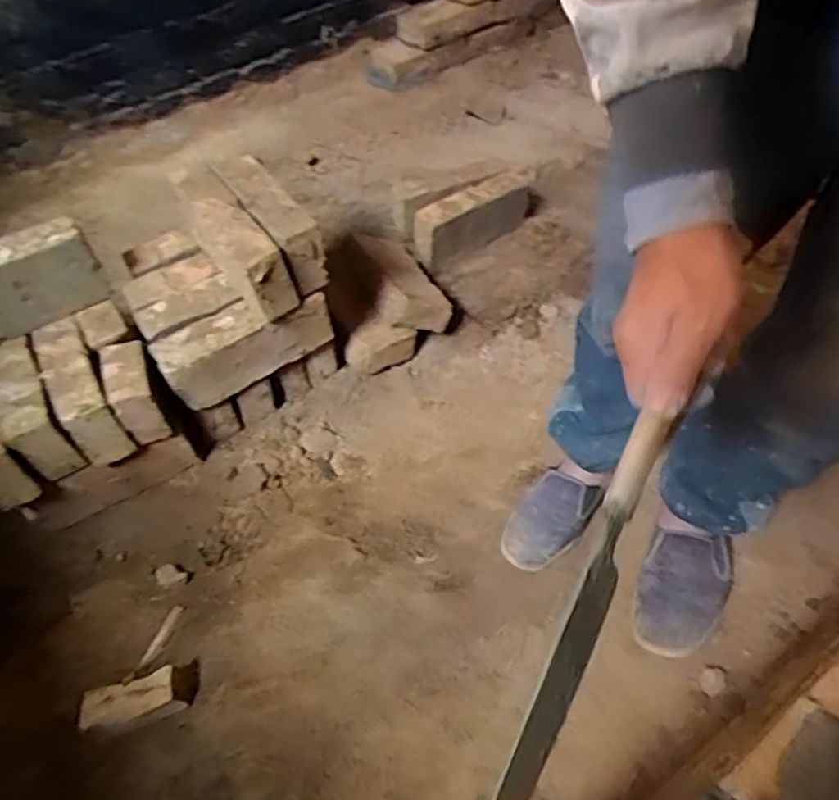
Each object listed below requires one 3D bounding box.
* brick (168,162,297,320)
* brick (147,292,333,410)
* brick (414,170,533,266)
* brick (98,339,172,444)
[{"bbox_3d":[-0.251,-0.213,0.866,0.064,0.107,0.223,-34,59,-19],"label":"brick"},{"bbox_3d":[-0.242,-0.078,0.908,0.241,0.117,0.067,-27,57,-15],"label":"brick"},{"bbox_3d":[0.108,-0.355,1.250,0.276,0.124,0.057,-31,58,-18],"label":"brick"},{"bbox_3d":[-0.385,-0.011,0.875,0.058,0.099,0.109,-20,55,-11],"label":"brick"}]

